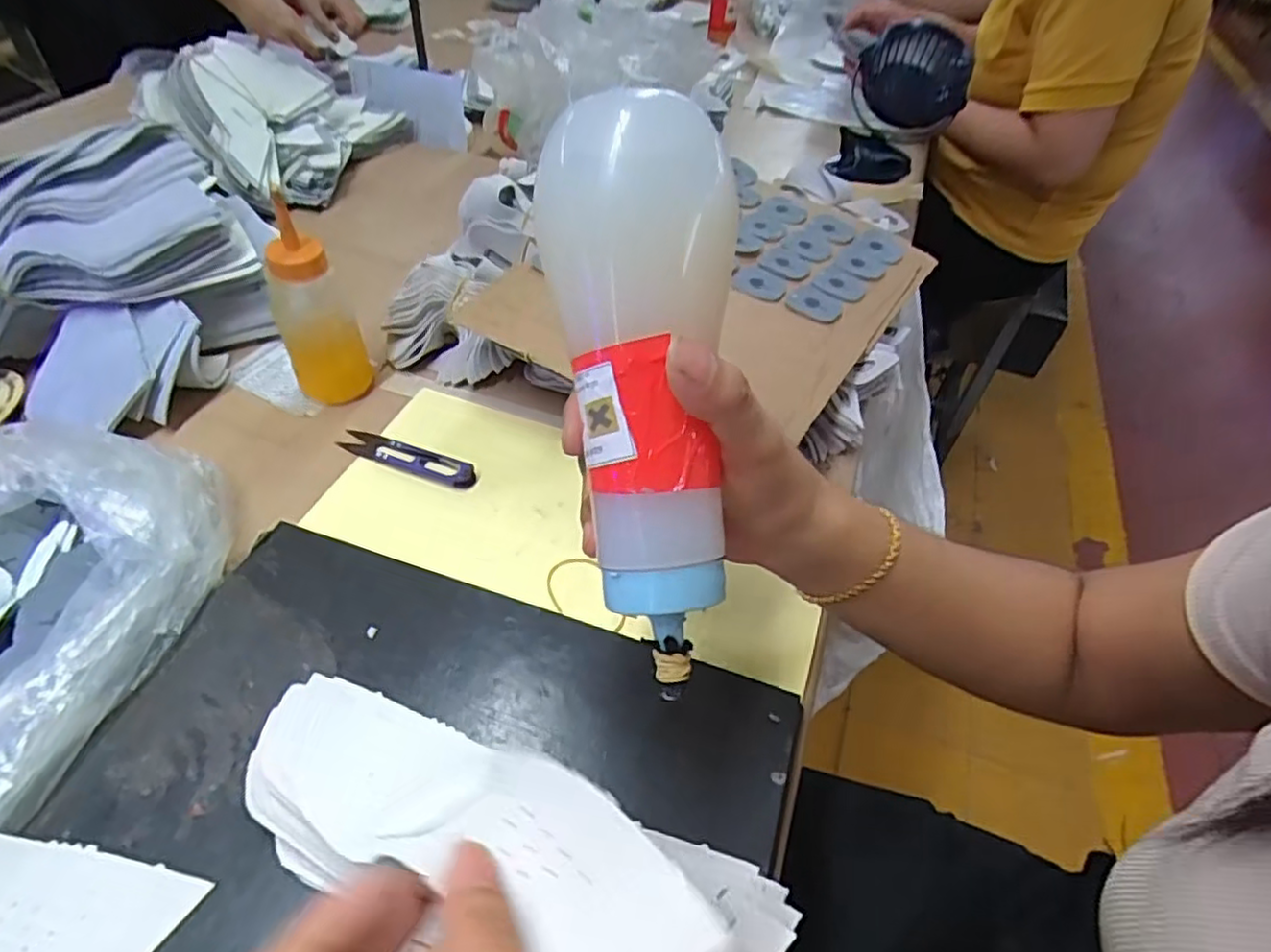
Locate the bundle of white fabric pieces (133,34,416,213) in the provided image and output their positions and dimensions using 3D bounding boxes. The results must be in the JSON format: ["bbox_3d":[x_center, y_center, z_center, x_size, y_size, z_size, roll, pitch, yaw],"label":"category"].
[{"bbox_3d":[-0.352,-0.366,0.689,0.141,0.120,0.236,17,49,9],"label":"bundle of white fabric pieces"}]

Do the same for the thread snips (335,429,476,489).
[{"bbox_3d":[-0.154,-0.014,0.463,0.100,0.010,0.020,18,49,11],"label":"thread snips"}]

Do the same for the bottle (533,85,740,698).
[{"bbox_3d":[0.005,-0.026,0.252,0.072,0.063,0.193,-3,89,-8],"label":"bottle"}]

